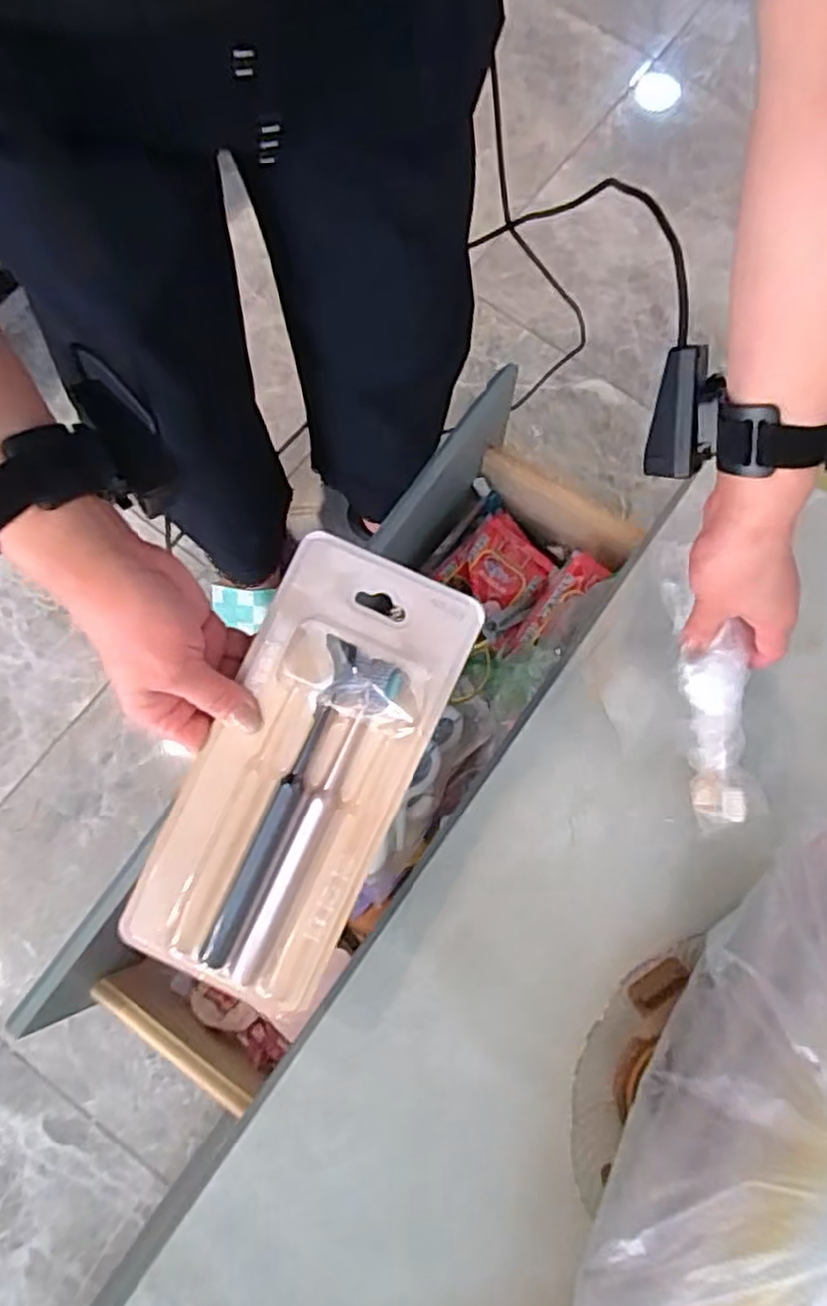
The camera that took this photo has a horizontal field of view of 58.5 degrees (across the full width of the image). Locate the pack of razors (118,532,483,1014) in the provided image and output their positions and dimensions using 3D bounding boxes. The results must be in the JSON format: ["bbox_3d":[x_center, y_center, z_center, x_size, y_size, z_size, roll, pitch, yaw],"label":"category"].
[{"bbox_3d":[-0.056,0.061,0.384,0.114,0.021,0.237,25,85,5],"label":"pack of razors"}]

